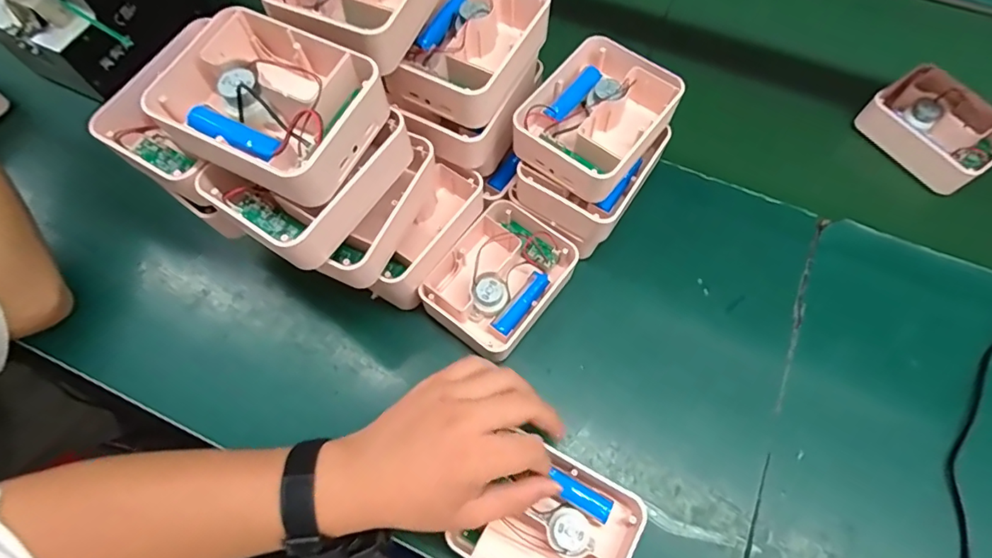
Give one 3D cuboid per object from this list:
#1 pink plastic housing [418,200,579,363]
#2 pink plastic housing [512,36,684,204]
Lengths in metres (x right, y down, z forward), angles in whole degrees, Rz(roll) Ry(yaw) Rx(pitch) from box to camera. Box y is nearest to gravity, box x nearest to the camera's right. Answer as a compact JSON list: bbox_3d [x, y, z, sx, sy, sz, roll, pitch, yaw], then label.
[{"bbox_3d":[0.003,0.000,0.470,0.099,0.046,0.127,36,74,15],"label":"pink plastic housing"},{"bbox_3d":[0.088,-0.139,0.435,0.100,0.044,0.132,34,70,15],"label":"pink plastic housing"}]

